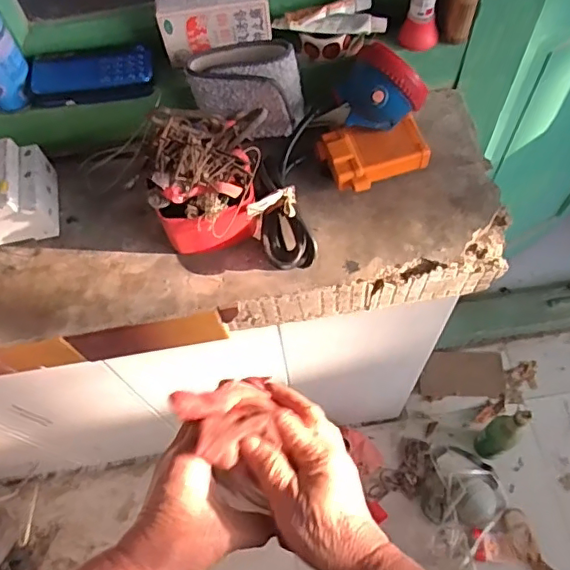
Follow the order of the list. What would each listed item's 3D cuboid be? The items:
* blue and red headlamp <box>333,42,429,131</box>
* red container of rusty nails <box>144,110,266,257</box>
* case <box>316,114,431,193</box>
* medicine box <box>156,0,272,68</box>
[{"bbox_3d":[0.089,-0.185,0.532,0.080,0.061,0.049,32,69,18],"label":"blue and red headlamp"},{"bbox_3d":[-0.073,-0.105,0.517,0.107,0.122,0.116,-2,63,3],"label":"red container of rusty nails"},{"bbox_3d":[0.090,-0.135,0.564,0.099,0.022,0.063,-18,63,-5],"label":"case"},{"bbox_3d":[-0.067,-0.255,0.544,0.105,0.058,0.026,-6,63,1],"label":"medicine box"}]

